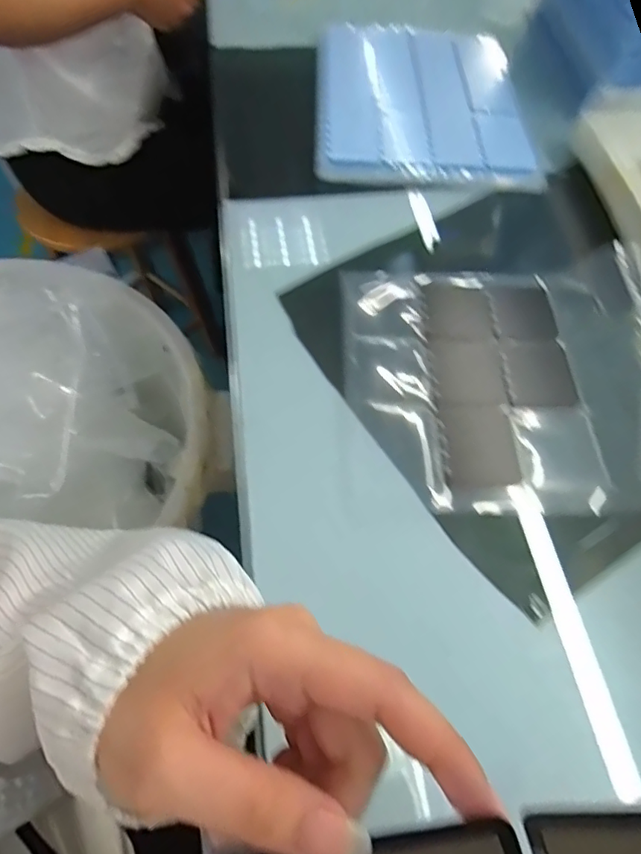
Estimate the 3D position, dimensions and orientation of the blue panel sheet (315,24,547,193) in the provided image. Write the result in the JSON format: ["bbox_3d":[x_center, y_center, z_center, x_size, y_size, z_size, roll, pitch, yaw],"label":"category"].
[{"bbox_3d":[0.102,-0.342,0.553,0.207,0.016,0.279,2,58,-2],"label":"blue panel sheet"}]

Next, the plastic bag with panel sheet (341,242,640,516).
[{"bbox_3d":[0.128,-0.037,0.376,0.211,0.025,0.197,-1,63,-1],"label":"plastic bag with panel sheet"}]

